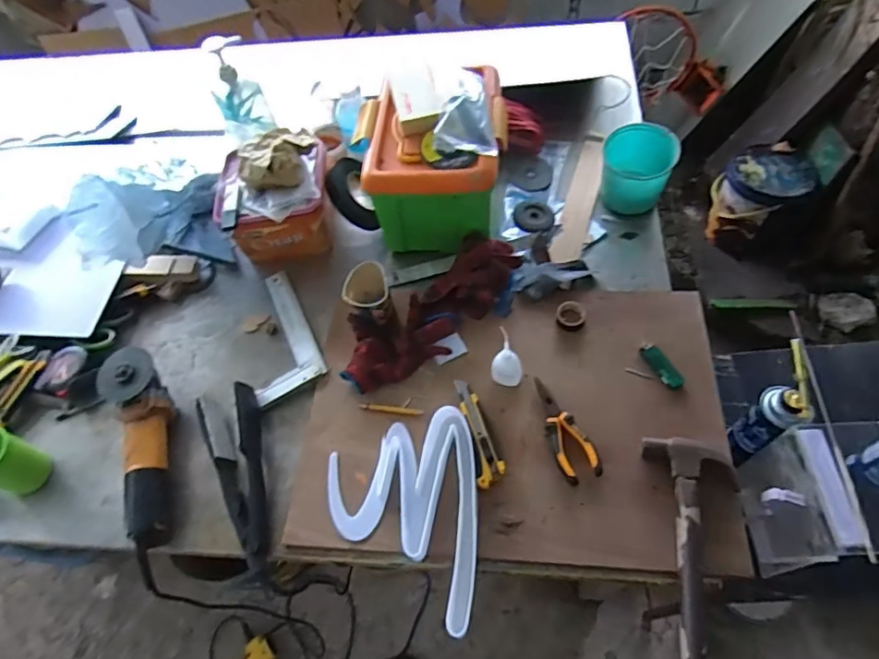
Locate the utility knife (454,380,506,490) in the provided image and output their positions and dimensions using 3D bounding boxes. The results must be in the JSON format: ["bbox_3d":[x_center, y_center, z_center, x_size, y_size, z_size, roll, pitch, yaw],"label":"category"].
[{"bbox_3d":[0.058,0.144,0.774,0.039,0.024,0.165,-10,58,-2],"label":"utility knife"}]

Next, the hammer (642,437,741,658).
[{"bbox_3d":[0.316,0.272,0.645,0.101,0.032,0.288,3,58,6],"label":"hammer"}]

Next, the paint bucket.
[{"bbox_3d":[0.944,-0.376,1.595,0.246,0.268,0.246,-3,60,5],"label":"paint bucket"}]

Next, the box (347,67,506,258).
[{"bbox_3d":[-0.005,-0.287,0.939,0.240,0.173,0.265,-6,59,4],"label":"box"}]

